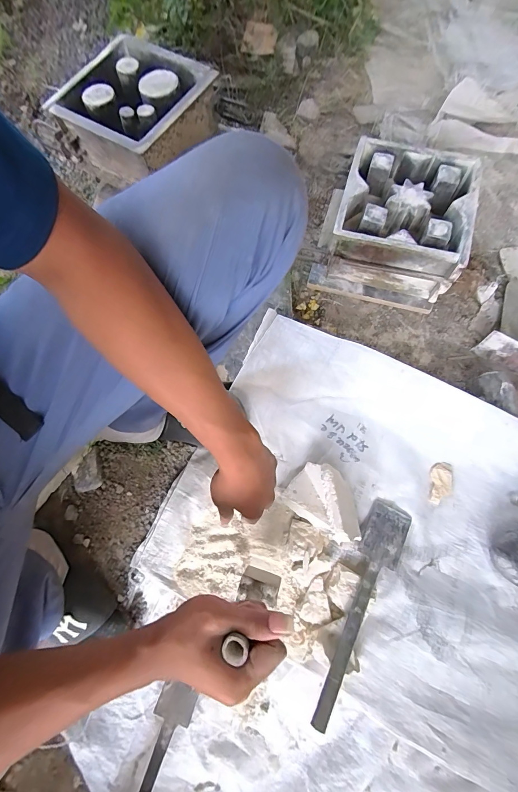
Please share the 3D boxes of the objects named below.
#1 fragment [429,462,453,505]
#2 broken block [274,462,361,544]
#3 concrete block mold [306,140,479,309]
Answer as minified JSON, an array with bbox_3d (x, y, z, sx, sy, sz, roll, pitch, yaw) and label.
[{"bbox_3d":[0.326,0.156,0.585,0.037,0.009,0.072,12,74,6],"label":"fragment"},{"bbox_3d":[0.115,0.175,0.540,0.146,0.083,0.090,34,77,11],"label":"broken block"},{"bbox_3d":[0.256,-0.329,0.648,0.251,0.147,0.254,16,75,7],"label":"concrete block mold"}]

